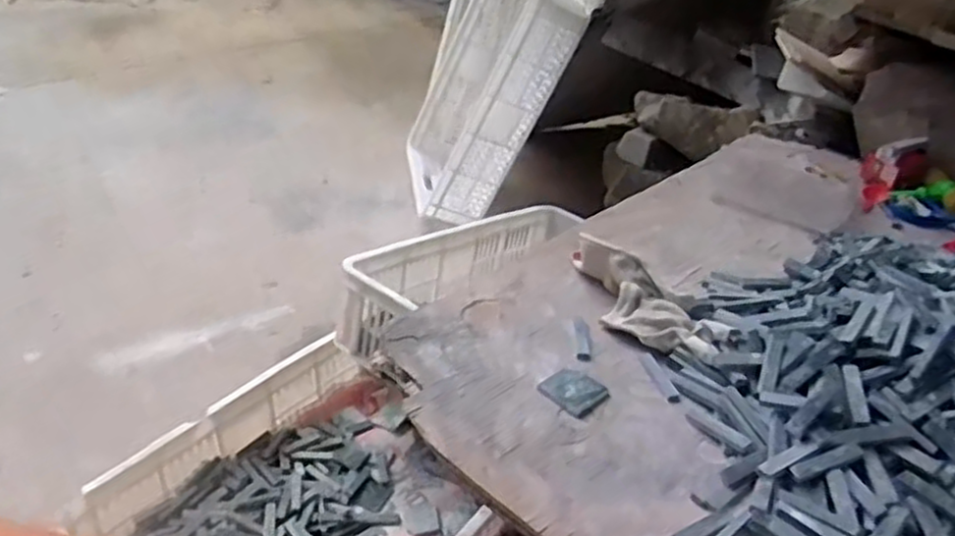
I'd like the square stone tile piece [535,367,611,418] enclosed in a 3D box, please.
[{"bbox_3d":[0.089,0.114,0.709,0.054,0.008,0.051,30,40,32],"label":"square stone tile piece"}]

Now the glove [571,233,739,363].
[{"bbox_3d":[0.175,0.030,0.806,0.198,0.047,0.087,27,39,29],"label":"glove"}]

